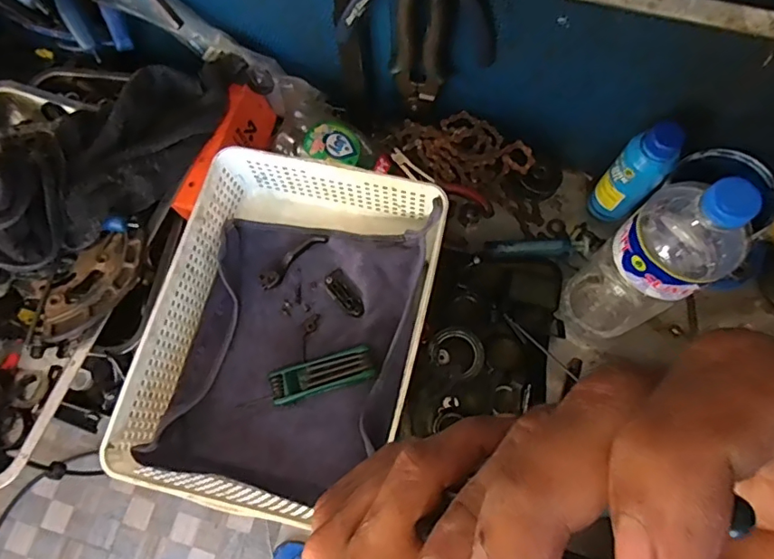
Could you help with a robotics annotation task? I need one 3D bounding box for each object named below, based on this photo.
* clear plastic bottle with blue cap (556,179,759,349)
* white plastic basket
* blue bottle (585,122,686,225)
[{"bbox_3d":[0.219,-0.010,0.448,0.069,0.269,0.084,-26,72,-7],"label":"clear plastic bottle with blue cap"},{"bbox_3d":[-0.096,0.051,0.515,0.240,0.086,0.329,12,72,7],"label":"white plastic basket"},{"bbox_3d":[0.257,-0.108,0.542,0.041,0.150,0.050,-41,74,-11],"label":"blue bottle"}]

